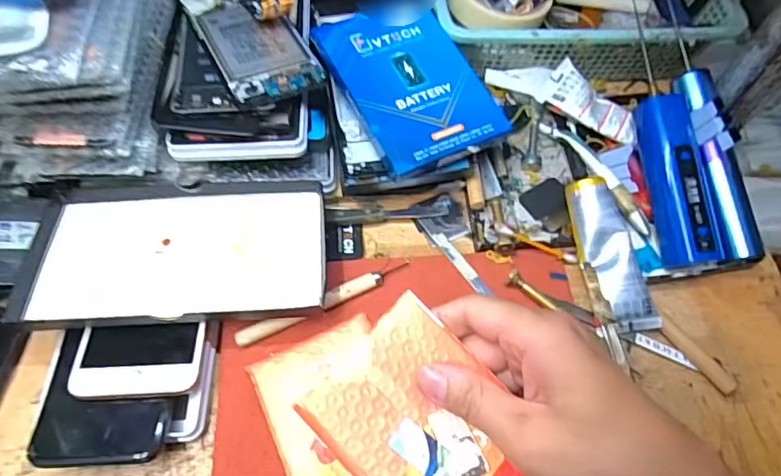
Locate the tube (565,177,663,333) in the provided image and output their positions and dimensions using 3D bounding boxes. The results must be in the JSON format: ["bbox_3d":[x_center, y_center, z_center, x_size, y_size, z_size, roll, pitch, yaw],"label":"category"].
[{"bbox_3d":[0.162,0.012,0.375,0.039,0.018,0.116,-19,75,12],"label":"tube"}]

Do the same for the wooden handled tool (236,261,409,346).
[{"bbox_3d":[-0.046,0.045,0.358,0.129,0.009,0.011,-22,65,-14],"label":"wooden handled tool"}]

